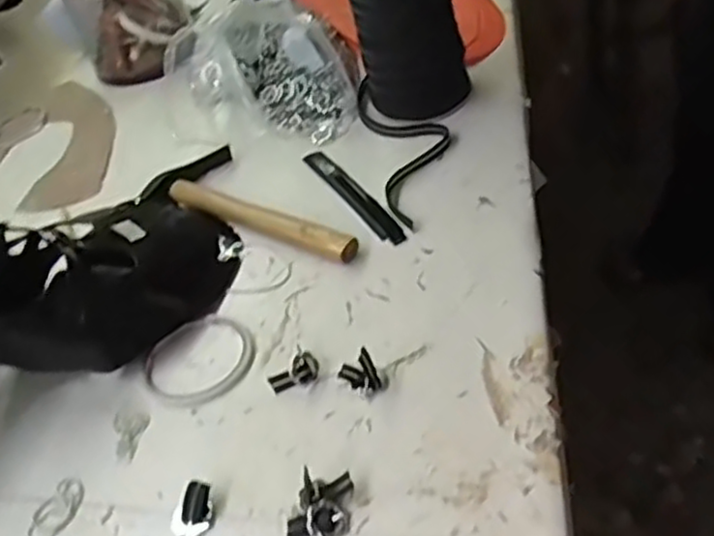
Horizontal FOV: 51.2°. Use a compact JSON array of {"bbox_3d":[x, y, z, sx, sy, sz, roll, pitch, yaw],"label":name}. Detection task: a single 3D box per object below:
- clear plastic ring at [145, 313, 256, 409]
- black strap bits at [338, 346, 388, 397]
[{"bbox_3d":[-0.120,0.070,0.571,0.083,0.011,0.085,-36,45,-23],"label":"clear plastic ring"},{"bbox_3d":[0.004,0.073,0.519,0.033,0.028,0.019,-8,42,9],"label":"black strap bits"}]

